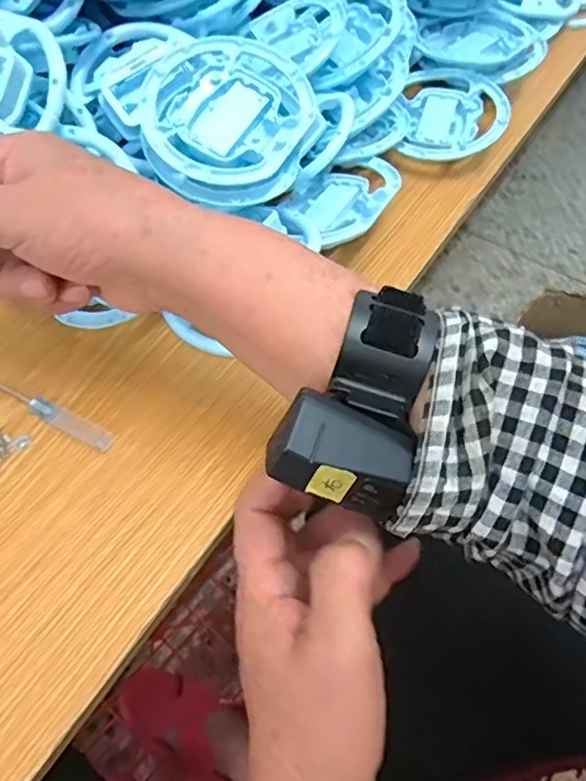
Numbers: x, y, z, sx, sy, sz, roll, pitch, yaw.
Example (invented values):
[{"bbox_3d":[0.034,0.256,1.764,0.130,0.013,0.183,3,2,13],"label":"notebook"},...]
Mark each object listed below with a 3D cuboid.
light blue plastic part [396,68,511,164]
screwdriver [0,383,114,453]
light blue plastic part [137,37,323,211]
[{"bbox_3d":[0.127,-0.219,0.481,0.079,0.022,0.098,9,58,3],"label":"light blue plastic part"},{"bbox_3d":[-0.156,0.004,0.344,0.123,0.006,0.012,24,60,12],"label":"screwdriver"},{"bbox_3d":[-0.042,-0.168,0.377,0.099,0.026,0.104,31,72,9],"label":"light blue plastic part"}]

